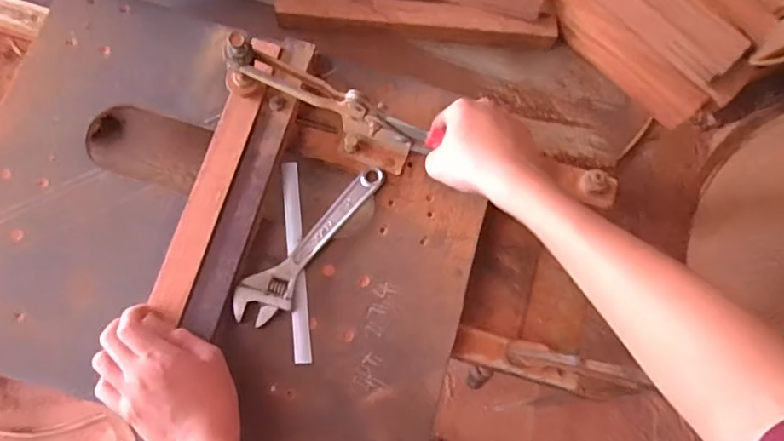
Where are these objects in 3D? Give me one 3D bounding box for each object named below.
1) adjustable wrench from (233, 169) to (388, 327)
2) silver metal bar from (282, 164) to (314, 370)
[{"bbox_3d":[-0.072,0.024,0.554,0.044,0.017,0.194,45,74,6],"label":"adjustable wrench"},{"bbox_3d":[-0.094,0.038,0.559,0.016,0.010,0.197,-4,76,-8],"label":"silver metal bar"}]

